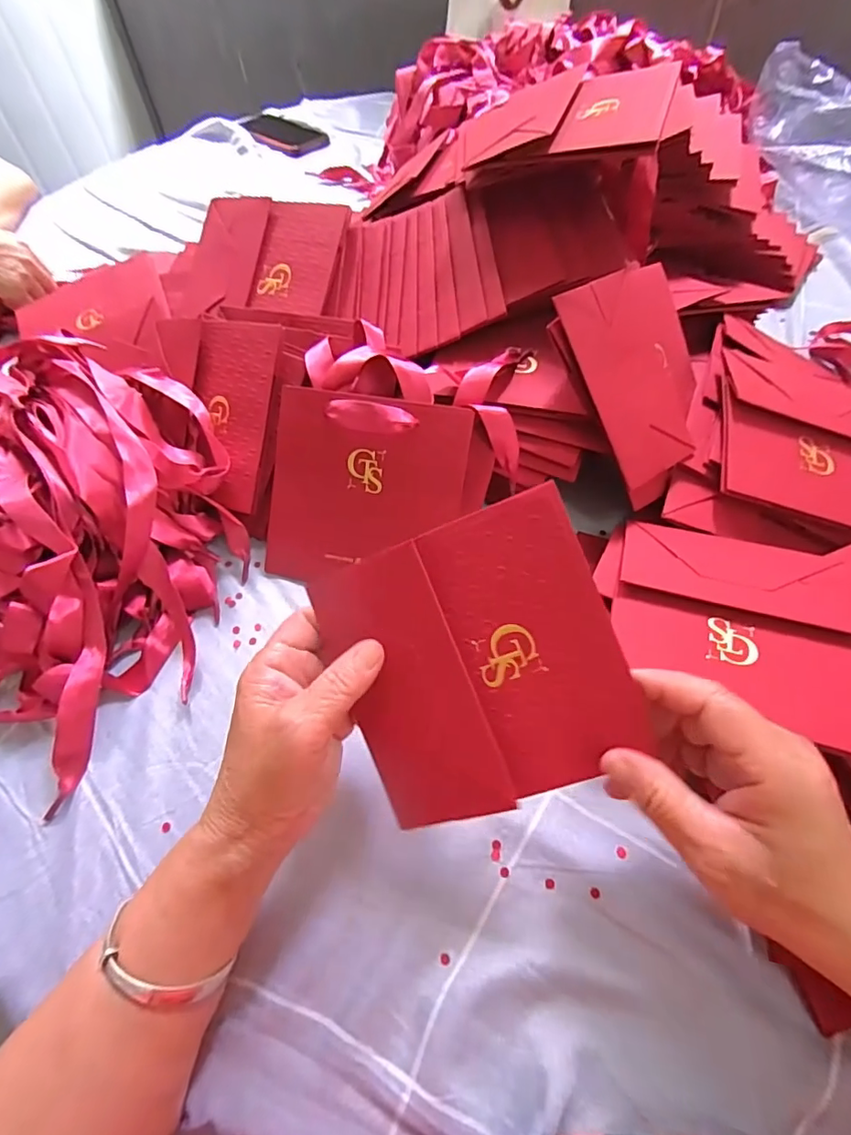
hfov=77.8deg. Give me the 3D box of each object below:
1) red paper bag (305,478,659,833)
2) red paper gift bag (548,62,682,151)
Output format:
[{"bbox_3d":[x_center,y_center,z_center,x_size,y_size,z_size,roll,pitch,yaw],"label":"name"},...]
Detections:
[{"bbox_3d":[0.023,0.047,0.257,0.138,0.012,0.133,-25,88,13],"label":"red paper bag"},{"bbox_3d":[0.142,-0.340,0.389,0.073,0.004,0.114,10,62,22],"label":"red paper gift bag"}]

